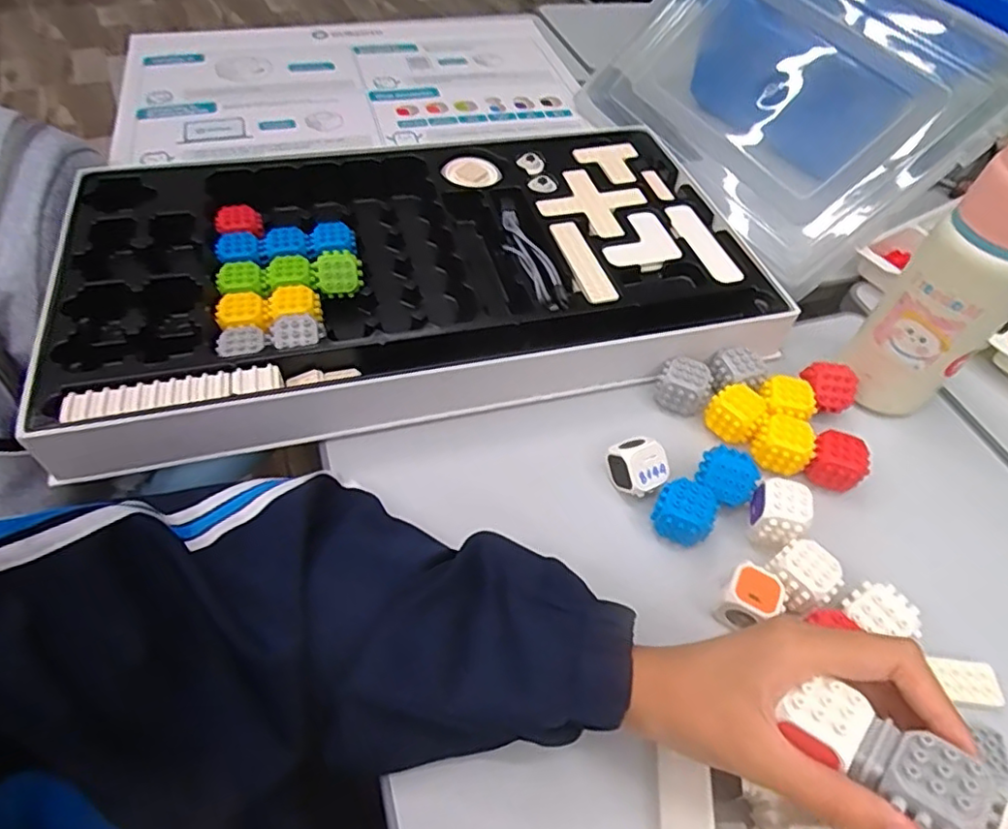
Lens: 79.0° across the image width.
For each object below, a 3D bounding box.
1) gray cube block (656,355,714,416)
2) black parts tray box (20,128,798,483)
[{"bbox_3d":[0.138,-0.023,0.468,0.039,0.034,0.037,23,54,11],"label":"gray cube block"},{"bbox_3d":[-0.064,-0.128,0.514,0.534,0.049,0.301,-9,54,-13],"label":"black parts tray box"}]

